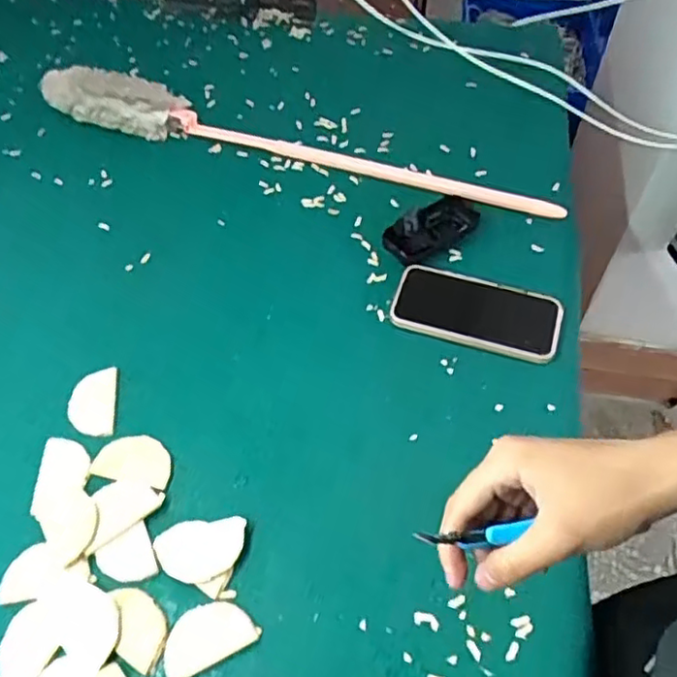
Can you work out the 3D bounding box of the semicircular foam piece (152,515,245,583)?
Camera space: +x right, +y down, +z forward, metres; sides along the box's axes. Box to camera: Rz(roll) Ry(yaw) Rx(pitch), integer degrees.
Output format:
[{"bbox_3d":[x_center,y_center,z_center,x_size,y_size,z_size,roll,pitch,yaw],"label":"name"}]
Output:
[{"bbox_3d":[-0.112,0.169,0.511,0.072,0.010,0.049,-2,55,0],"label":"semicircular foam piece"}]

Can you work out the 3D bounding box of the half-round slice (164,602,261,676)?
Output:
[{"bbox_3d":[-0.099,0.223,0.478,0.069,0.004,0.041,-23,58,-14],"label":"half-round slice"}]

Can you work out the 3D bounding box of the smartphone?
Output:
[{"bbox_3d":[0.140,-0.028,0.641,0.161,0.016,0.080,14,57,11],"label":"smartphone"}]

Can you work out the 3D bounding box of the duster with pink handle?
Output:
[{"bbox_3d":[-0.071,-0.254,0.791,0.695,0.046,0.078,15,57,12],"label":"duster with pink handle"}]

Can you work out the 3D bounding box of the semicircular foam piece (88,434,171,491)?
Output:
[{"bbox_3d":[-0.178,0.106,0.560,0.070,0.005,0.044,13,57,10],"label":"semicircular foam piece"}]

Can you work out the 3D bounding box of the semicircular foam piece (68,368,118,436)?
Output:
[{"bbox_3d":[-0.231,0.059,0.596,0.043,0.010,0.065,-5,55,-2],"label":"semicircular foam piece"}]

